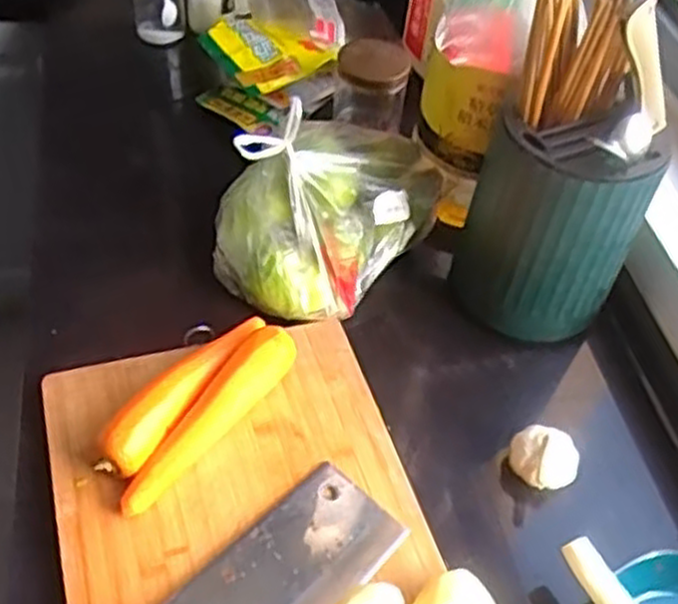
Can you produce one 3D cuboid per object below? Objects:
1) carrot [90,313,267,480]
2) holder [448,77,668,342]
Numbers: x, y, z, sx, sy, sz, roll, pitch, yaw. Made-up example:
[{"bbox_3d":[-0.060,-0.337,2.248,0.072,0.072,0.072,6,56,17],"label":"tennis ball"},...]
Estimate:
[{"bbox_3d":[-0.130,0.066,0.655,0.043,0.040,0.186,25,52,16],"label":"carrot"},{"bbox_3d":[0.192,-0.067,0.714,0.115,0.195,0.118,-17,53,-18],"label":"holder"}]

